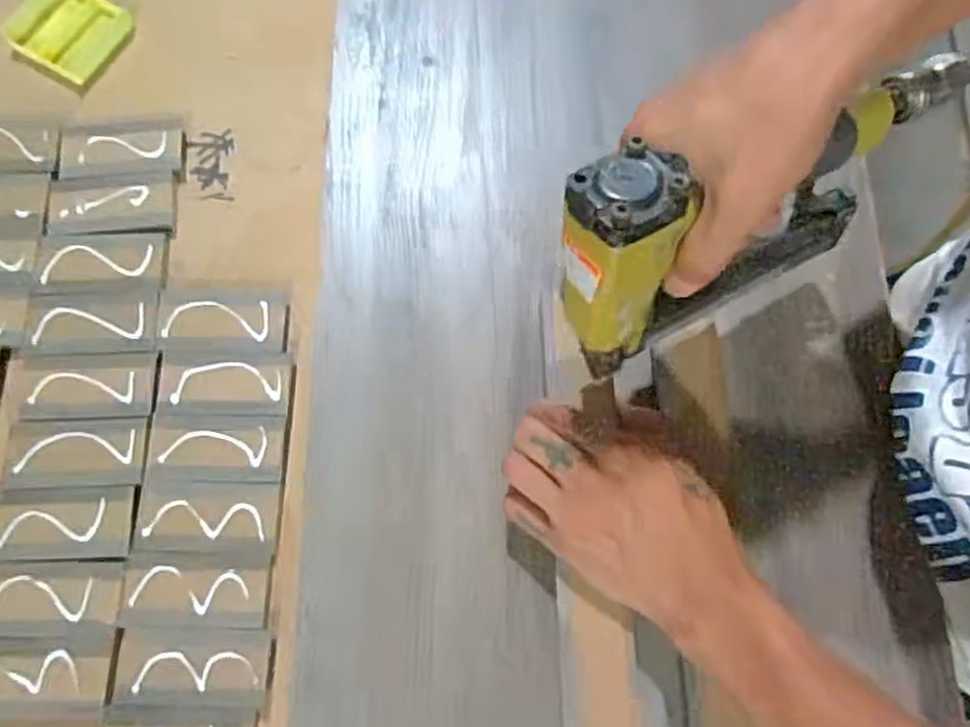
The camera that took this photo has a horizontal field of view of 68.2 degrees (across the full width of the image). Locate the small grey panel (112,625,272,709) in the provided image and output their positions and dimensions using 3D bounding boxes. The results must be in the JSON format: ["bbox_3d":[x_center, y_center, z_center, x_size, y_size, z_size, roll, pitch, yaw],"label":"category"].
[{"bbox_3d":[-0.159,0.165,0.389,0.081,0.004,0.040,3,73,-2],"label":"small grey panel"}]

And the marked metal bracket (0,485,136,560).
[{"bbox_3d":[-0.244,0.091,0.411,0.080,0.004,0.041,-1,73,-3],"label":"marked metal bracket"}]

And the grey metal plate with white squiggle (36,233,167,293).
[{"bbox_3d":[-0.246,-0.067,0.459,0.077,0.004,0.040,-2,73,-3],"label":"grey metal plate with white squiggle"}]

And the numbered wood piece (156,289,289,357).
[{"bbox_3d":[-0.165,-0.026,0.451,0.078,0.005,0.044,0,73,-3],"label":"numbered wood piece"}]

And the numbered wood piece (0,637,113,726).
[{"bbox_3d":[-0.245,0.173,0.388,0.081,0.006,0.045,0,73,-3],"label":"numbered wood piece"}]

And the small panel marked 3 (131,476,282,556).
[{"bbox_3d":[-0.160,0.088,0.413,0.080,0.004,0.043,2,73,-2],"label":"small panel marked 3"}]

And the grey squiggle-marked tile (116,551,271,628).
[{"bbox_3d":[-0.163,0.127,0.401,0.080,0.004,0.039,3,73,-2],"label":"grey squiggle-marked tile"}]

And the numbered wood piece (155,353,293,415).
[{"bbox_3d":[-0.160,0.012,0.437,0.081,0.004,0.038,1,73,-2],"label":"numbered wood piece"}]

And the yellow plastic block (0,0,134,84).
[{"bbox_3d":[-0.302,-0.242,0.520,0.075,0.015,0.064,29,74,6],"label":"yellow plastic block"}]

